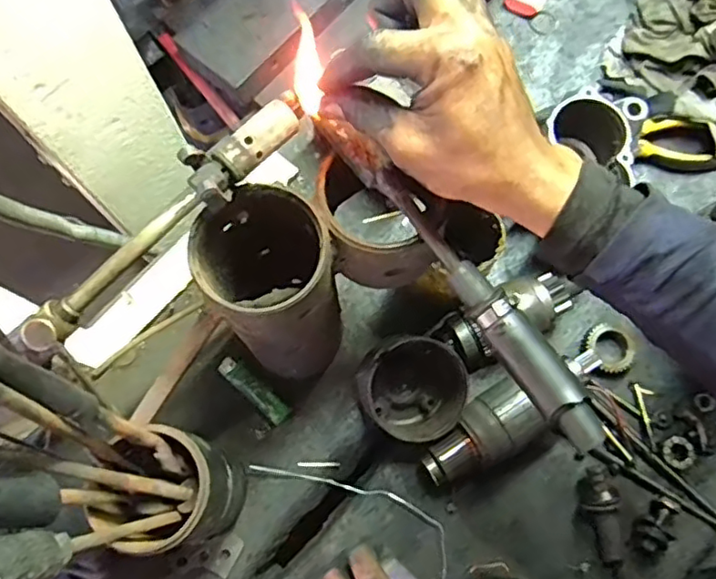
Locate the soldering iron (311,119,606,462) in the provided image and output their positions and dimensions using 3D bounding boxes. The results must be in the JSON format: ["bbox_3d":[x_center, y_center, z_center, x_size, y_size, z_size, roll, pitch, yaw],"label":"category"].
[{"bbox_3d":[0.061,-0.012,0.373,0.027,0.026,0.250,-36,75,-9],"label":"soldering iron"}]

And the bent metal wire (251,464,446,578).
[{"bbox_3d":[0.001,0.191,0.555,0.194,0.019,0.048,30,76,10],"label":"bent metal wire"}]

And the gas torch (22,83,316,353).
[{"bbox_3d":[-0.114,-0.041,0.382,0.034,0.040,0.215,41,78,12],"label":"gas torch"}]

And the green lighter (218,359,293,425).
[{"bbox_3d":[-0.097,0.094,0.586,0.080,0.008,0.020,41,78,12],"label":"green lighter"}]

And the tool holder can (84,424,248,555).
[{"bbox_3d":[-0.131,0.159,0.477,0.080,0.173,0.079,-32,75,-8],"label":"tool holder can"}]

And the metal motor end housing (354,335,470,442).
[{"bbox_3d":[0.051,0.089,0.565,0.094,0.054,0.092,0,73,1],"label":"metal motor end housing"}]

